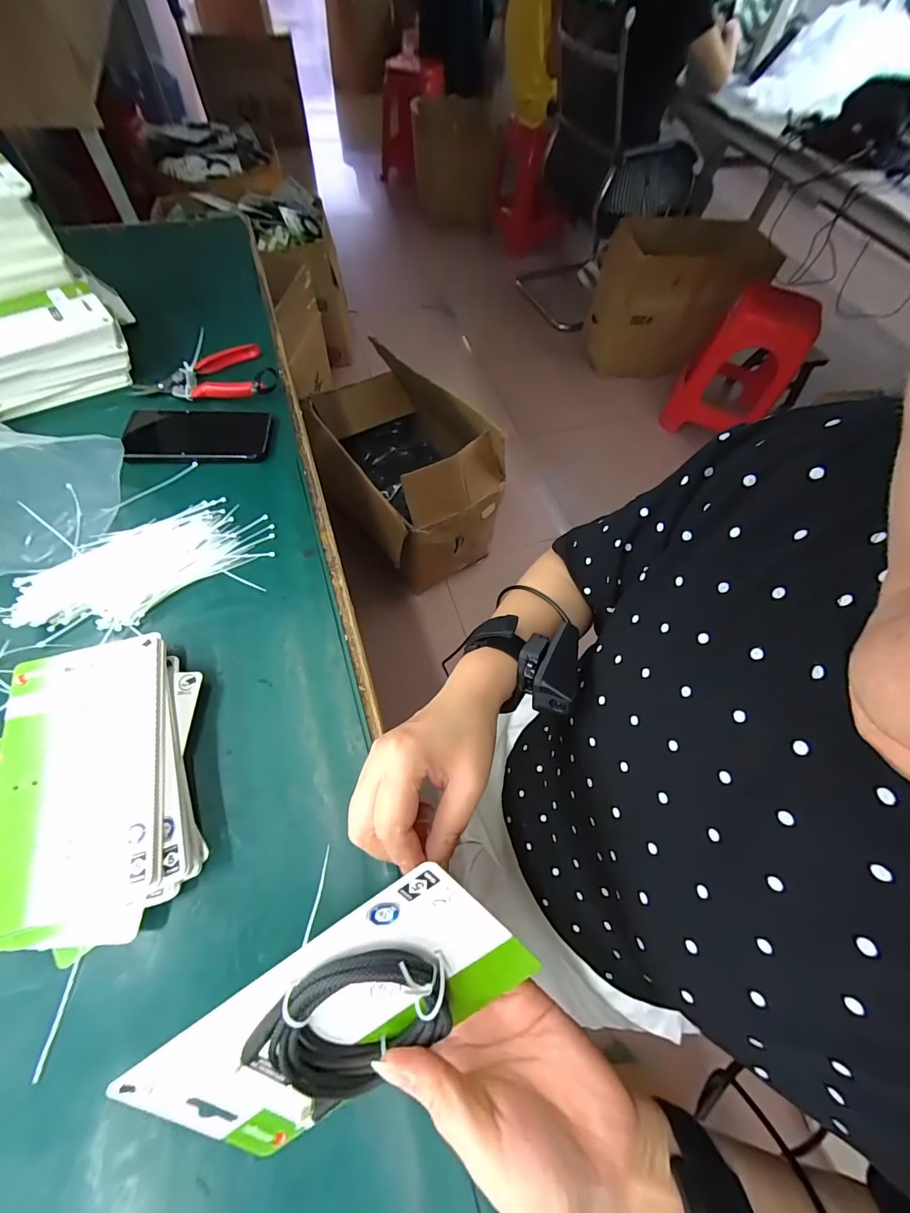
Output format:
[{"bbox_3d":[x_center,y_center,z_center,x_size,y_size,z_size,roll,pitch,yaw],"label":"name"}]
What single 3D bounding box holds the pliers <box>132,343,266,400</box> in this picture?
[{"bbox_3d":[-0.320,-0.297,0.526,0.147,0.018,0.093,-10,64,-8],"label":"pliers"}]

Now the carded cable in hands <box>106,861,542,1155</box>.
[{"bbox_3d":[-0.054,0.198,0.191,0.175,0.019,0.097,-36,111,2],"label":"carded cable in hands"}]

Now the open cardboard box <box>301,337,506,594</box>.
[{"bbox_3d":[-0.165,-0.410,1.213,0.385,0.404,0.605,-29,68,-18],"label":"open cardboard box"}]

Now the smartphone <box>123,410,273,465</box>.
[{"bbox_3d":[-0.297,-0.199,0.481,0.155,0.010,0.078,-3,63,-5],"label":"smartphone"}]

